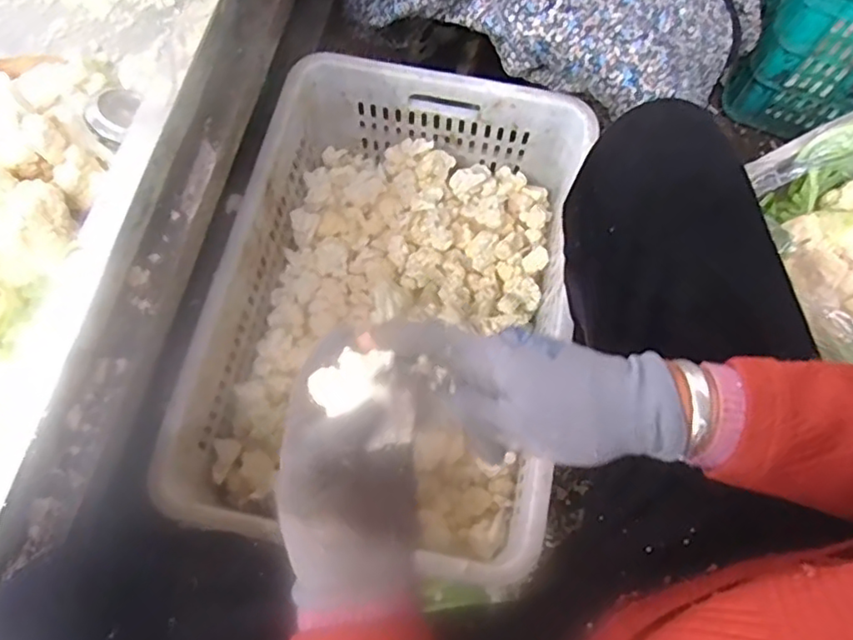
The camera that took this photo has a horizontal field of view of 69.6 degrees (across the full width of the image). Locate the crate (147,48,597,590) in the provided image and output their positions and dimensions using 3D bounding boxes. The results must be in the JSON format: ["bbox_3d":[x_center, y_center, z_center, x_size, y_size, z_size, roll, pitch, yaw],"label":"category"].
[{"bbox_3d":[-0.033,-0.030,0.693,0.344,0.148,0.505,11,71,4],"label":"crate"}]

